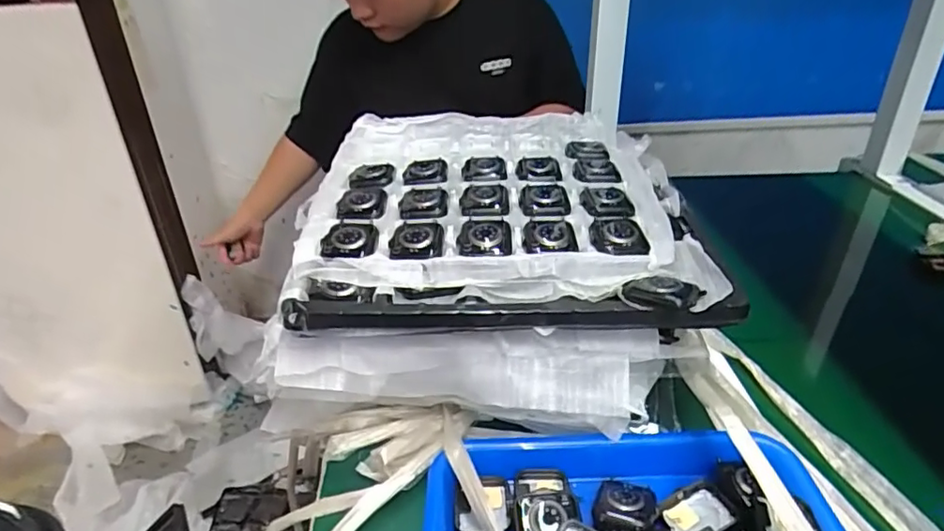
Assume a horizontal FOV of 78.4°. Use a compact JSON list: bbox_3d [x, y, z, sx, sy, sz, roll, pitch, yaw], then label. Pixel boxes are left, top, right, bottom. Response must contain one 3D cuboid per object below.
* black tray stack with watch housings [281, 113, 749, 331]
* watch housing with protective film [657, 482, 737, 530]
[{"bbox_3d":[0.024,-0.060,0.510,0.308,0.045,0.329,-2,30,3],"label":"black tray stack with watch housings"},{"bbox_3d":[0.145,0.160,0.374,0.040,0.010,0.034,-28,44,-4],"label":"watch housing with protective film"}]

